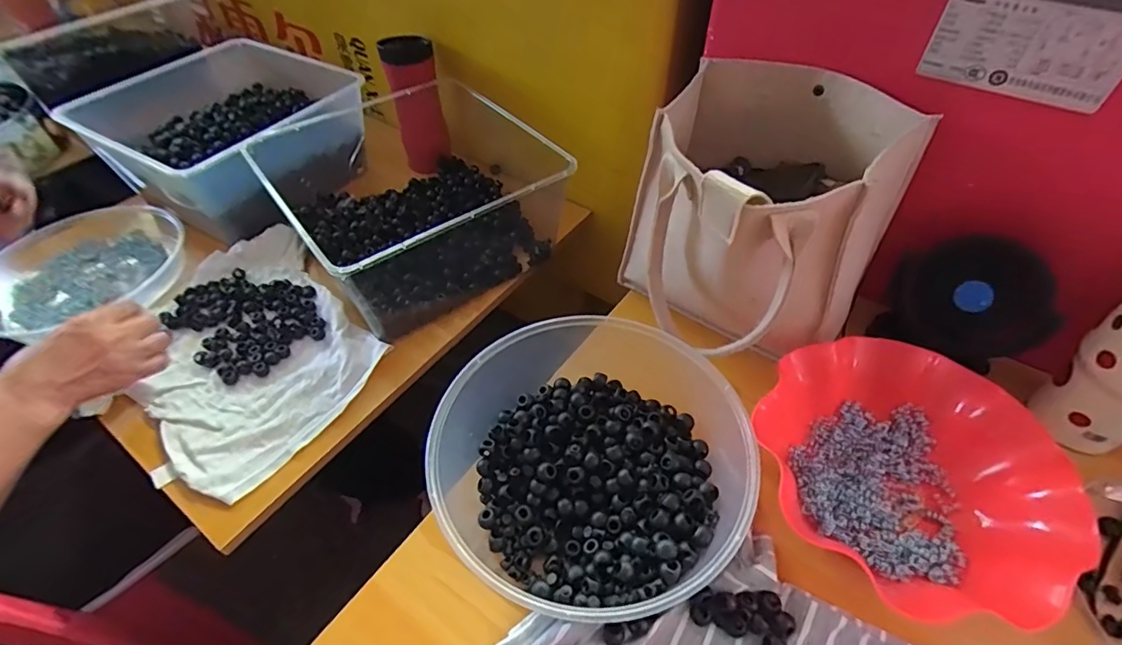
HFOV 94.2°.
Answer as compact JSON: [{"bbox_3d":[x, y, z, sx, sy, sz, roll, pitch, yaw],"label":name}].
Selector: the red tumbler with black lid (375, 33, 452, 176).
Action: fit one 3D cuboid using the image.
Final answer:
[{"bbox_3d":[-0.211,-0.317,0.775,0.068,0.185,0.065,0,49,0],"label":"red tumbler with black lid"}]

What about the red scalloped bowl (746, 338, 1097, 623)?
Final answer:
[{"bbox_3d":[0.283,0.118,0.421,0.205,0.059,0.212,0,49,0],"label":"red scalloped bowl"}]

